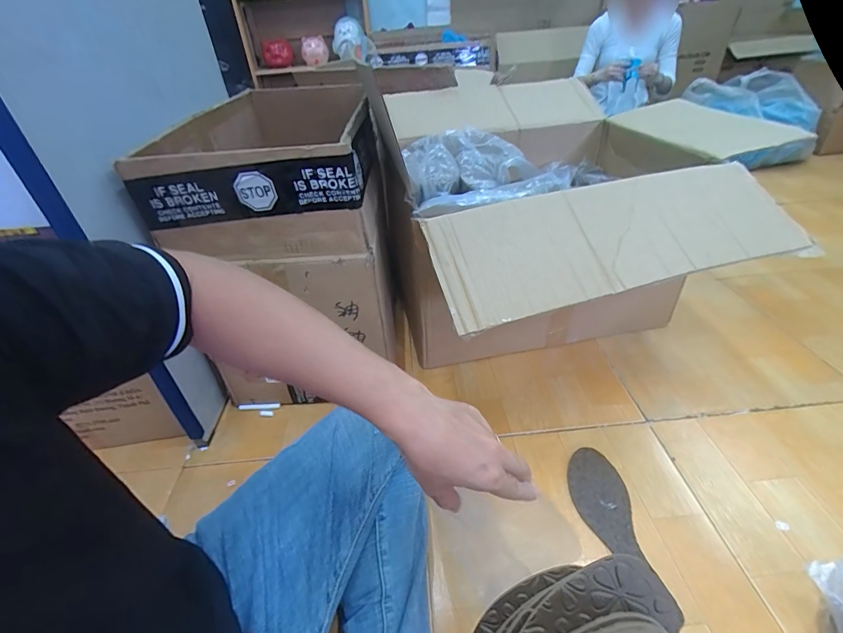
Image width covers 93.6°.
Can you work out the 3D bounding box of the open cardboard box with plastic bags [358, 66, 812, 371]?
[{"bbox_3d":[0.290,-0.148,0.800,0.646,0.364,0.548,-11,38,-9],"label":"open cardboard box with plastic bags"}]

